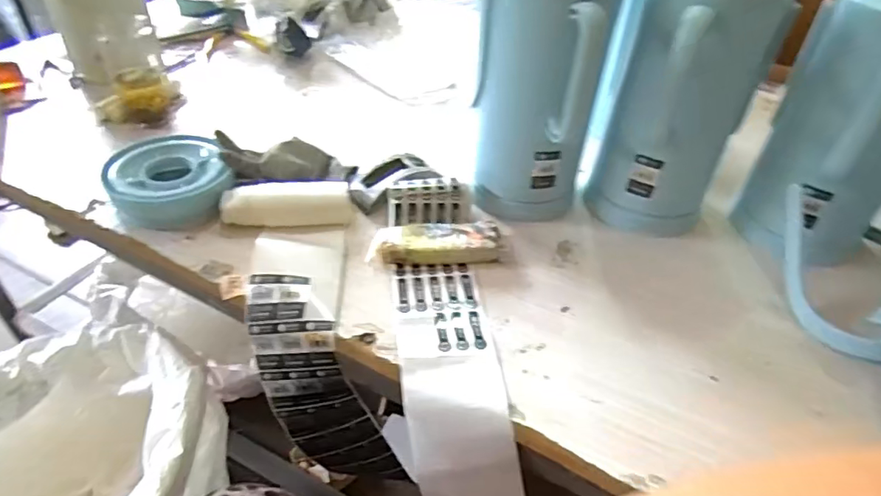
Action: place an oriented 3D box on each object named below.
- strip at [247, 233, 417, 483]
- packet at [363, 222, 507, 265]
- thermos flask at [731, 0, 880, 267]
[{"bbox_3d":[-0.165,0.144,0.709,0.127,0.316,0.177,-7,43,-13],"label":"strip"},{"bbox_3d":[-0.005,-0.005,0.670,0.157,0.025,0.049,-3,42,-9],"label":"packet"},{"bbox_3d":[0.485,-0.158,0.625,0.137,0.358,0.142,-6,43,-12],"label":"thermos flask"}]

